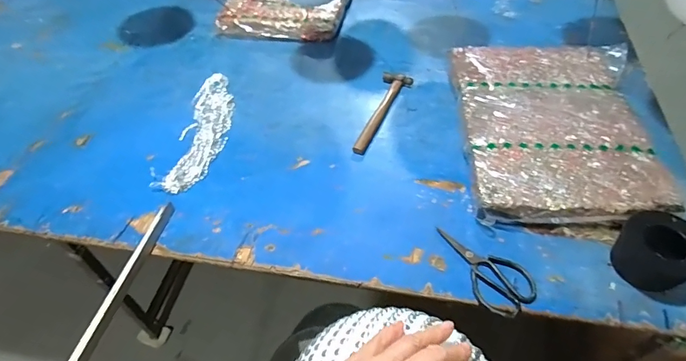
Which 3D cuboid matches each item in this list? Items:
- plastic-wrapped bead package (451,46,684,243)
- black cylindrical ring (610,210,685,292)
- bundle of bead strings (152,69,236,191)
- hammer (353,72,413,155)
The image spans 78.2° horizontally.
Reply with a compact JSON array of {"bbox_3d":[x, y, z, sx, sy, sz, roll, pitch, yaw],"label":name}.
[{"bbox_3d":[0.437,-0.123,0.895,0.379,0.062,0.537,6,49,6],"label":"plastic-wrapped bead package"},{"bbox_3d":[0.496,0.113,0.666,0.101,0.084,0.095,-1,49,1],"label":"black cylindrical ring"},{"bbox_3d":[-0.311,-0.122,0.948,0.106,0.014,0.376,1,49,3],"label":"bundle of bead strings"},{"bbox_3d":[0.082,-0.160,0.965,0.068,0.019,0.274,19,52,17],"label":"hammer"}]

